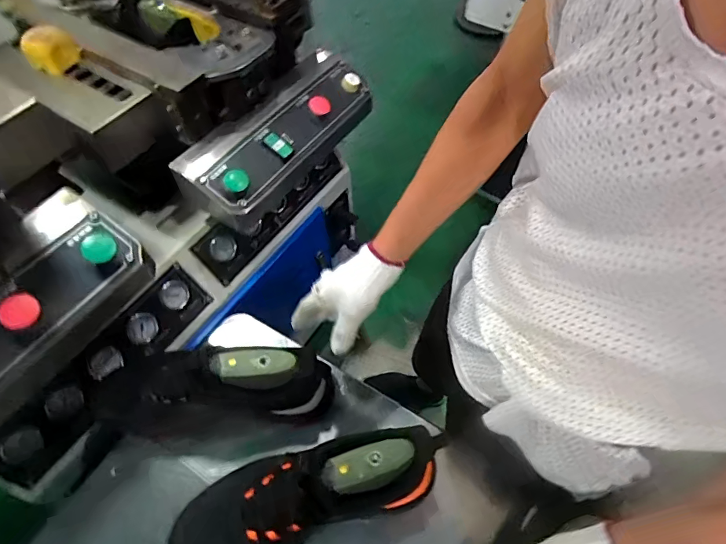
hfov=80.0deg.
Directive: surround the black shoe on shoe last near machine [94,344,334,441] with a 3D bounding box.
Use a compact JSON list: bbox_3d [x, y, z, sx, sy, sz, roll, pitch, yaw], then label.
[{"bbox_3d":[-0.222,0.167,0.635,0.318,0.146,0.110,-2,56,1],"label":"black shoe on shoe last near machine"}]

